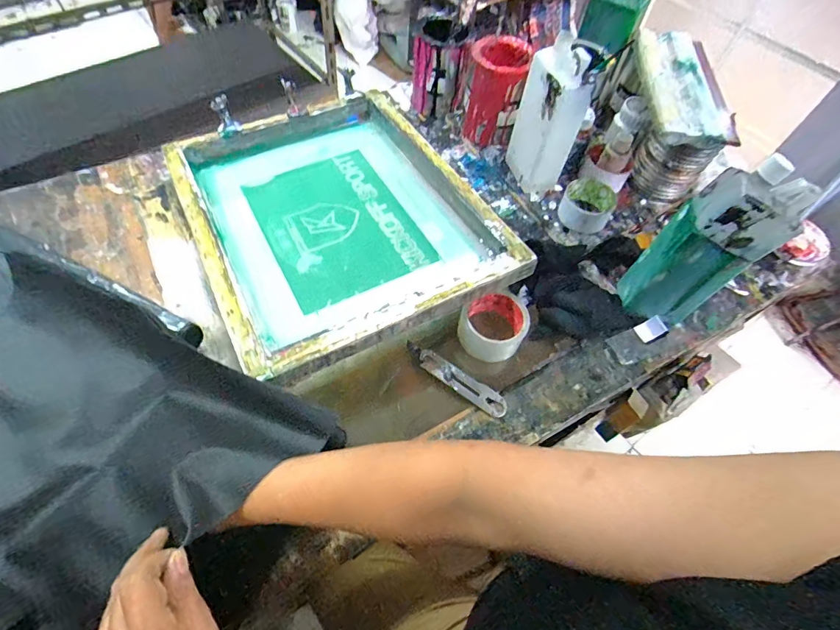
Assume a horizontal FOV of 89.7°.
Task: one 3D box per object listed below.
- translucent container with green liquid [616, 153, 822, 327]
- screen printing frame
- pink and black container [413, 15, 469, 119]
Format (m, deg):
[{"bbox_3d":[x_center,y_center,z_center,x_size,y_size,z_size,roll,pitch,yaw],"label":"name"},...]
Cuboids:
[{"bbox_3d":[0.369,-0.097,0.550,0.114,0.257,0.090,11,58,2],"label":"translucent container with green liquid"},{"bbox_3d":[-0.132,-0.164,0.657,0.397,0.063,0.493,-24,58,-16],"label":"screen printing frame"},{"bbox_3d":[0.036,-0.472,0.810,0.093,0.149,0.080,-9,60,-10],"label":"pink and black container"}]

